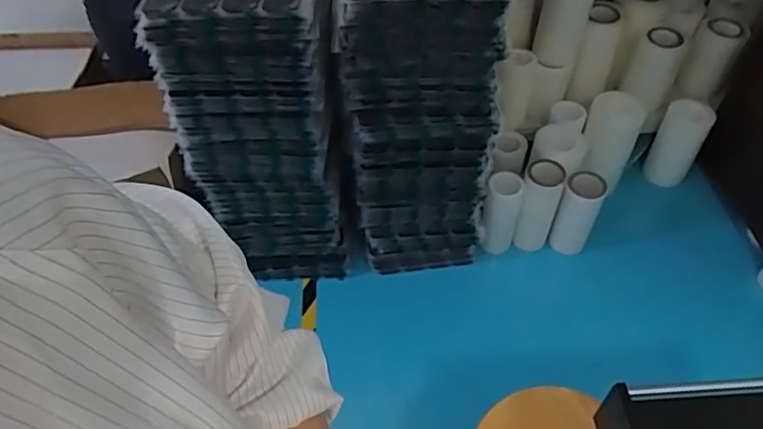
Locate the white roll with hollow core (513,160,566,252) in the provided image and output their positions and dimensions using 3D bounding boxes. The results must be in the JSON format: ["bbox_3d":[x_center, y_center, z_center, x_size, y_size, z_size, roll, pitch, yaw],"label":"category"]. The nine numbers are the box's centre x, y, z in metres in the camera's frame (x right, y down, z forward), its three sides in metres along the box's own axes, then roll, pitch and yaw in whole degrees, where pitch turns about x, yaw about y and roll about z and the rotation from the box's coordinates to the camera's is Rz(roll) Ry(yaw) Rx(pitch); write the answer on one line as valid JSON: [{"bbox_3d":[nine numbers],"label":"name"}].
[{"bbox_3d":[0.448,-0.018,1.625,0.106,0.286,0.101,16,53,14],"label":"white roll with hollow core"}]

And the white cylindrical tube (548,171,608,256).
[{"bbox_3d":[0.559,0.006,1.625,0.103,0.261,0.085,24,56,20],"label":"white cylindrical tube"}]

